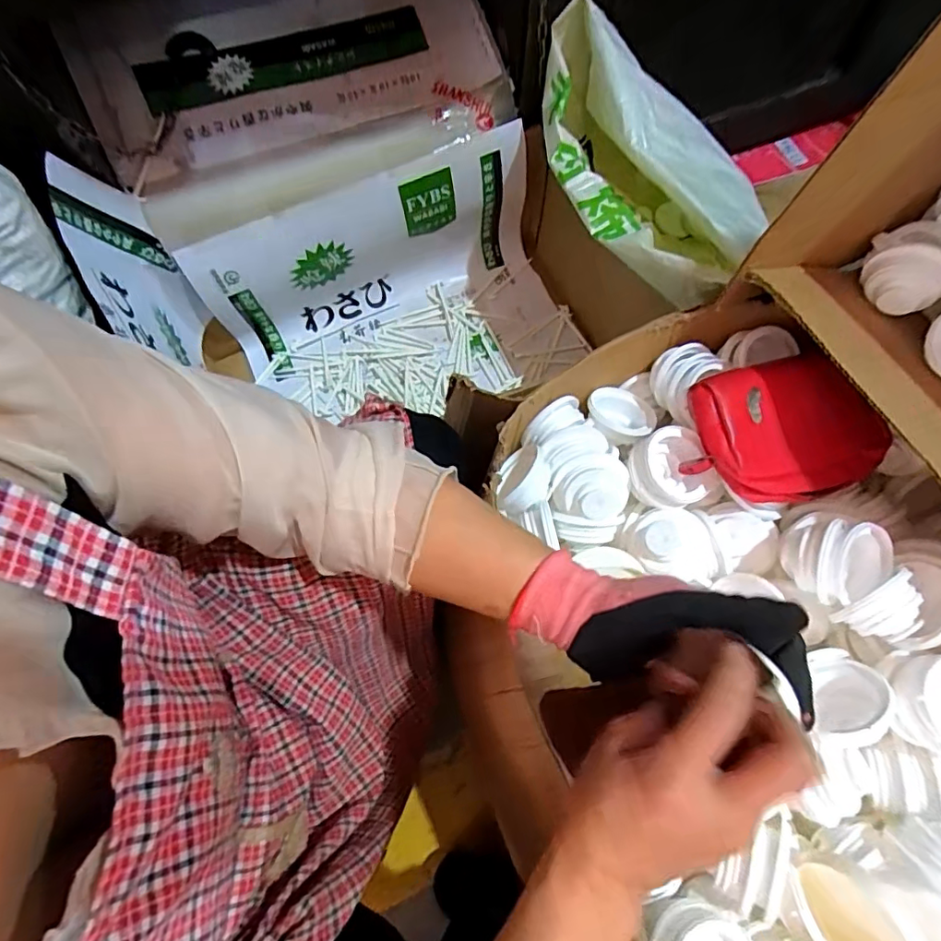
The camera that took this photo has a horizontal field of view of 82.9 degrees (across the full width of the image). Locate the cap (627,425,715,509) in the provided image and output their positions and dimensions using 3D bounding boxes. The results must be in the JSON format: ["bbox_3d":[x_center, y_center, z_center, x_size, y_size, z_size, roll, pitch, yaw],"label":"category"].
[{"bbox_3d":[0.192,-0.001,0.515,0.079,0.034,0.072,0,68,0],"label":"cap"}]

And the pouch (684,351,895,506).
[{"bbox_3d":[0.300,-0.043,0.515,0.193,0.053,0.140,-15,69,-6],"label":"pouch"}]

